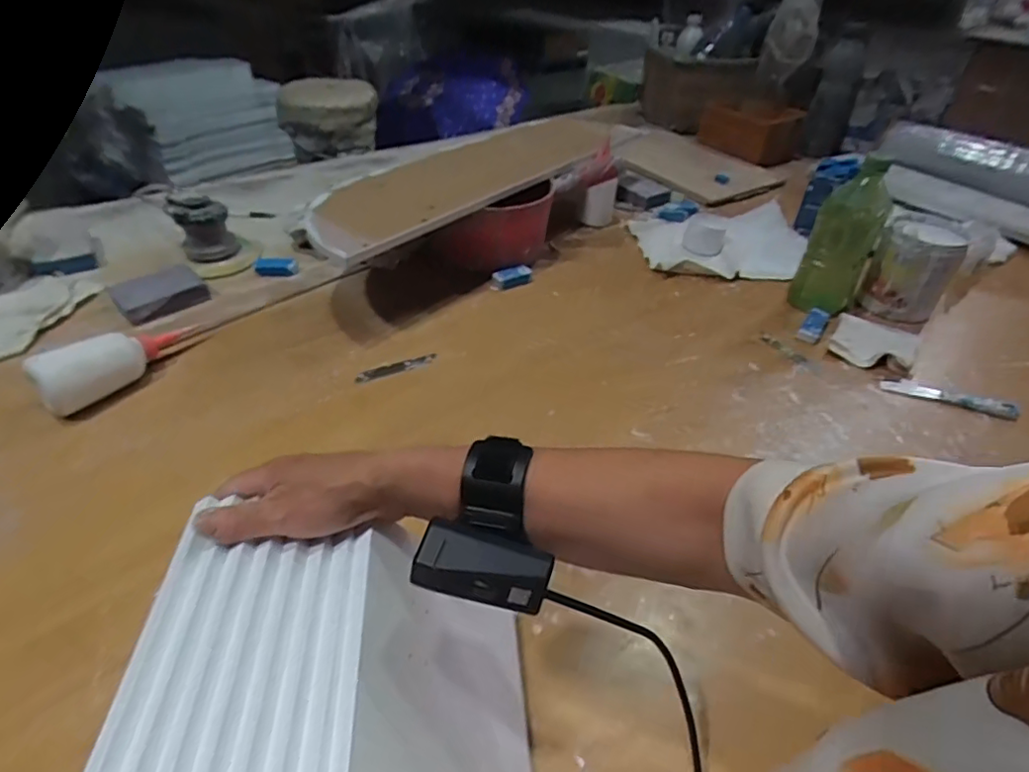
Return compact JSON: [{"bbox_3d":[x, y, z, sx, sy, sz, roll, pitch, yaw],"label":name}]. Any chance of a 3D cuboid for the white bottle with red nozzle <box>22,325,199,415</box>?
[{"bbox_3d":[-0.423,-0.033,0.624,0.051,0.059,0.163,30,47,26],"label":"white bottle with red nozzle"}]

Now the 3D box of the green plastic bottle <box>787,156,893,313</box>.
[{"bbox_3d":[0.445,-0.196,0.782,0.079,0.199,0.077,30,47,27],"label":"green plastic bottle"}]

